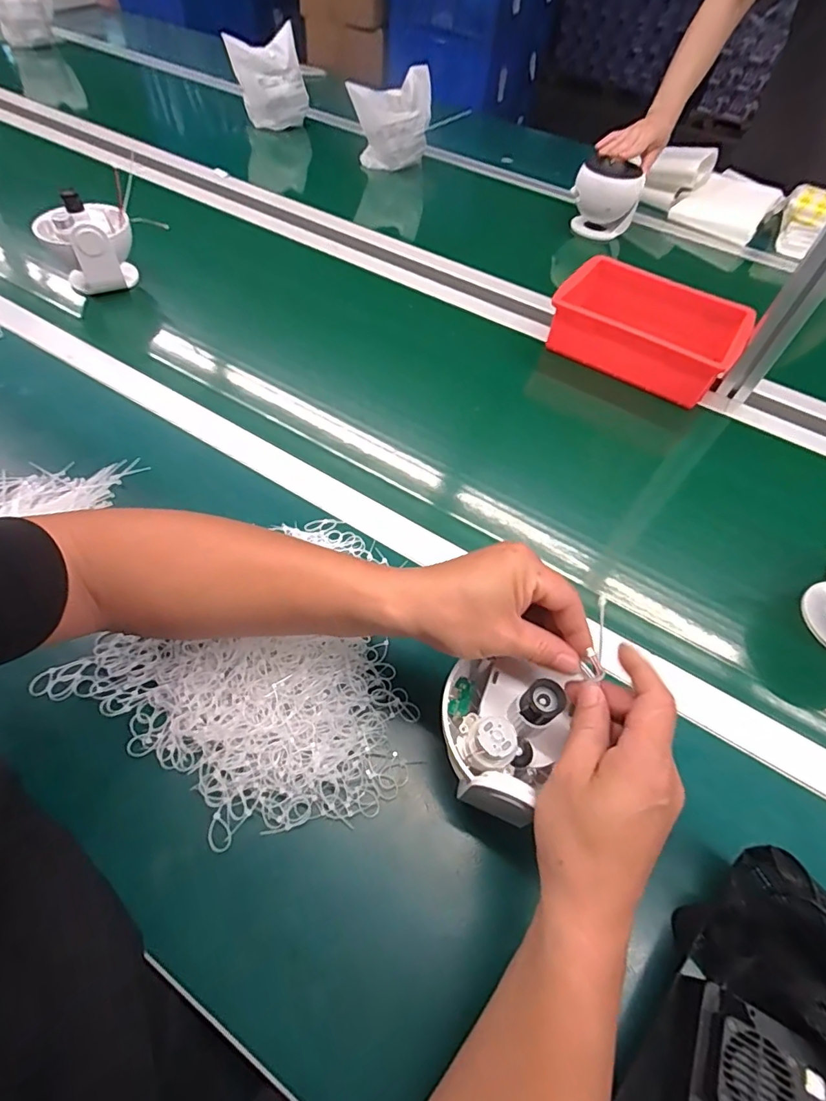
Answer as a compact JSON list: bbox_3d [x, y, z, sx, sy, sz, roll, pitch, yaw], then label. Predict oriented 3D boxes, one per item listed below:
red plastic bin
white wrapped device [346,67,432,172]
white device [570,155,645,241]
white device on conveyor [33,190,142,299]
[{"bbox_3d":[0.325,-0.308,0.707,0.240,0.083,0.156,30,59,15],"label":"red plastic bin"},{"bbox_3d":[-0.047,-0.886,1.036,0.166,0.146,0.070,-7,57,-9],"label":"white wrapped device"},{"bbox_3d":[0.360,-0.651,0.932,0.099,0.111,0.098,2,56,-3],"label":"white device"},{"bbox_3d":[-0.456,-0.427,0.710,0.116,0.112,0.103,-22,60,-18],"label":"white device on conveyor"}]

